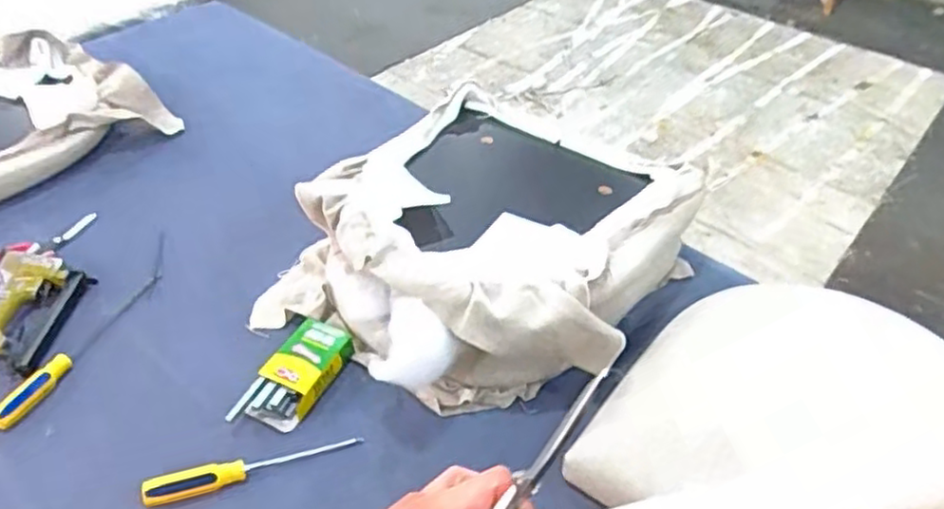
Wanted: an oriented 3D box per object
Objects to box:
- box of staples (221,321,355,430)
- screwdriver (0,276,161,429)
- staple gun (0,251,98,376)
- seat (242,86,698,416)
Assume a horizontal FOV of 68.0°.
[{"bbox_3d":[-0.233,0.159,0.924,0.080,0.033,0.173,19,45,19],"label":"box of staples"},{"bbox_3d":[-0.534,0.124,0.967,0.030,0.026,0.286,18,42,15],"label":"screwdriver"},{"bbox_3d":[-0.633,0.084,0.996,0.124,0.042,0.276,-1,41,-6],"label":"staple gun"},{"bbox_3d":[0.008,-0.013,1.039,0.497,0.172,0.532,26,45,23],"label":"seat"}]

